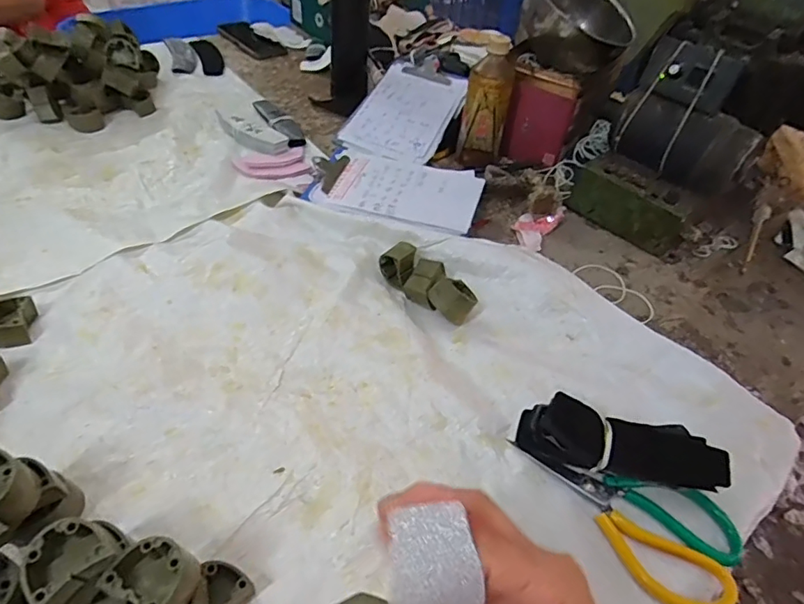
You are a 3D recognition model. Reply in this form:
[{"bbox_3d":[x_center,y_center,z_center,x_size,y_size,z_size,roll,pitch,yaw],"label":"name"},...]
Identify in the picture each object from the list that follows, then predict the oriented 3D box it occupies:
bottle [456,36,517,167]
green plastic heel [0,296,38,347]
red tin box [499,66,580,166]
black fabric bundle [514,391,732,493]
[{"bbox_3d":[0.127,-0.297,0.752,0.065,0.153,0.057,12,44,5],"label":"bottle"},{"bbox_3d":[-0.375,0.017,0.484,0.038,0.023,0.046,-7,46,-15],"label":"green plastic heel"},{"bbox_3d":[0.205,-0.276,0.780,0.099,0.143,0.025,32,49,23],"label":"red tin box"},{"bbox_3d":[0.187,0.123,0.447,0.164,0.047,0.062,12,44,4],"label":"black fabric bundle"}]

